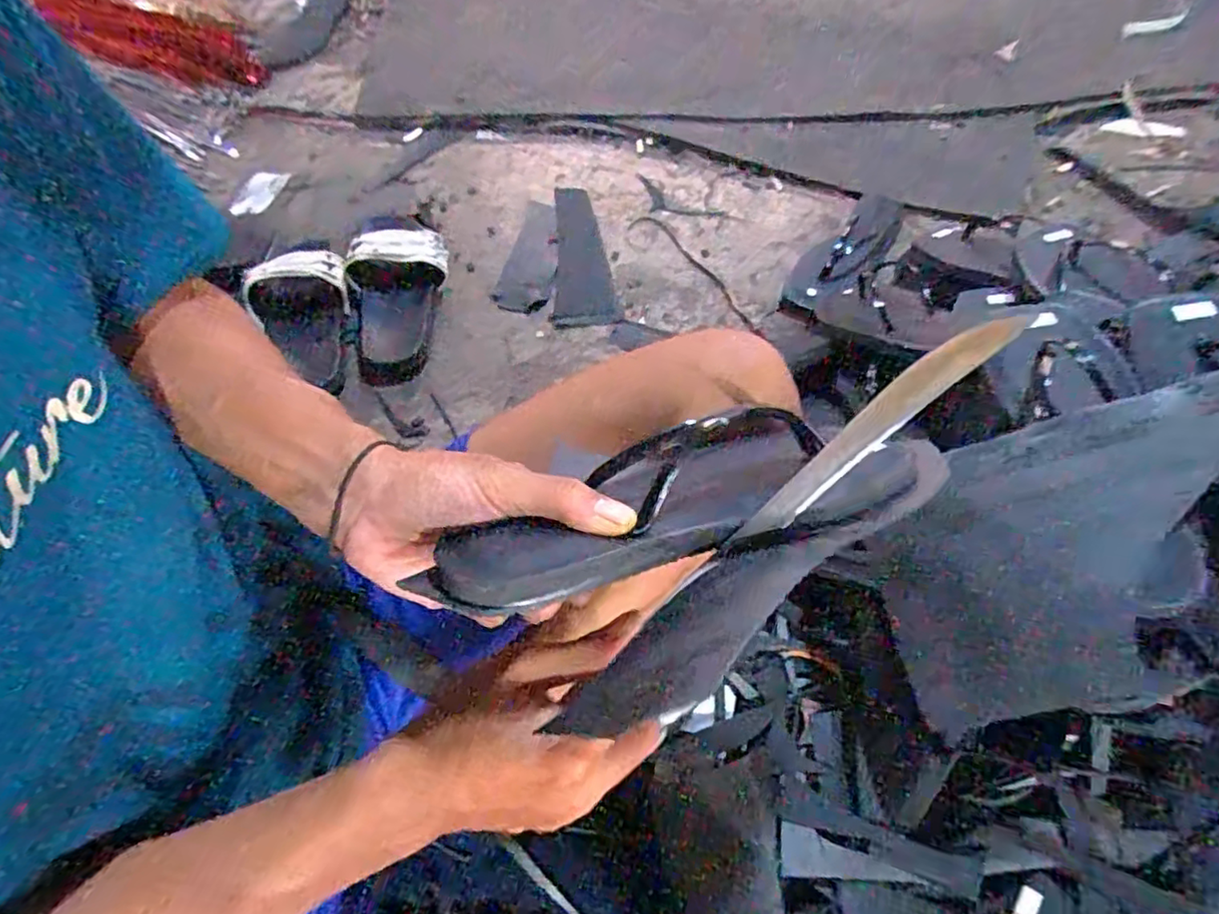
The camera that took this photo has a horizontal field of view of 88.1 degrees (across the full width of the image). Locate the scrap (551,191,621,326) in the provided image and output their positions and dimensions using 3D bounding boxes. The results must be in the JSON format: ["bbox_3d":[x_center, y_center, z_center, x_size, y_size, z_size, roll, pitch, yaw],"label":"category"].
[{"bbox_3d":[-0.035,-0.277,0.861,0.080,0.010,0.280,1,57,-4],"label":"scrap"}]

